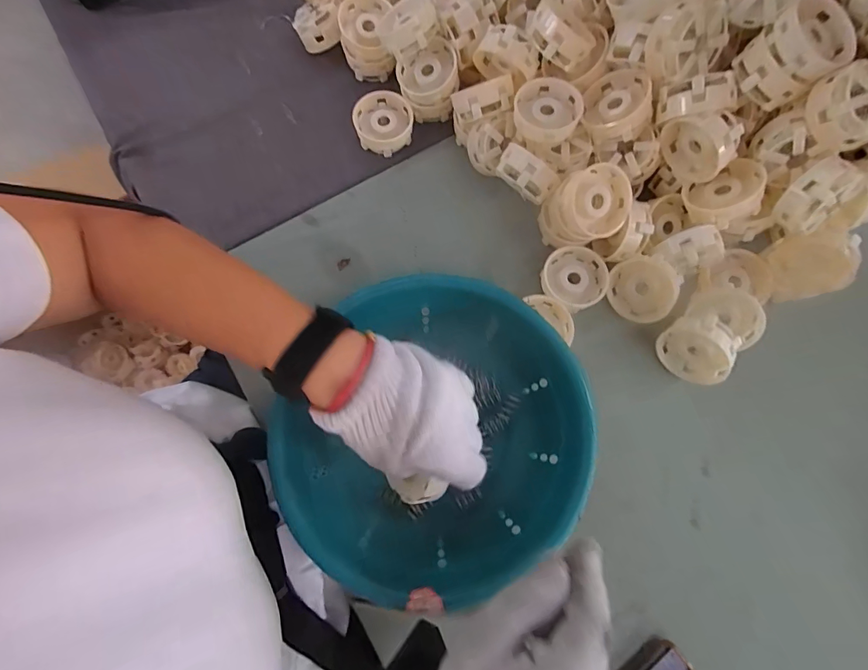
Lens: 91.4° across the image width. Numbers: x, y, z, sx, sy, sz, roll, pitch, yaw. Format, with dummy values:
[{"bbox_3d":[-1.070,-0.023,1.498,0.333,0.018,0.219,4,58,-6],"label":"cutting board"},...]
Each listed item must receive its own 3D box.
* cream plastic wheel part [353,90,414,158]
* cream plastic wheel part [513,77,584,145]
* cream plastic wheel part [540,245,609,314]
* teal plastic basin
[{"bbox_3d":[-0.058,-0.246,0.497,0.067,0.035,0.065,0,75,-1],"label":"cream plastic wheel part"},{"bbox_3d":[0.116,-0.229,0.441,0.066,0.033,0.065,0,75,-1],"label":"cream plastic wheel part"},{"bbox_3d":[0.151,-0.061,0.452,0.061,0.022,0.065,0,75,-1],"label":"cream plastic wheel part"},{"bbox_3d":[-0.002,0.085,0.391,0.251,0.083,0.258,0,78,-1],"label":"teal plastic basin"}]

